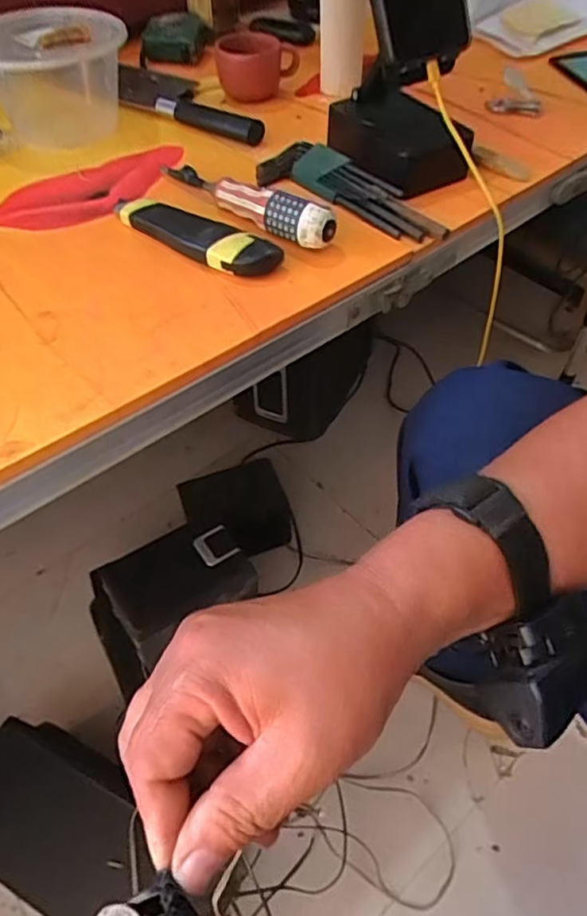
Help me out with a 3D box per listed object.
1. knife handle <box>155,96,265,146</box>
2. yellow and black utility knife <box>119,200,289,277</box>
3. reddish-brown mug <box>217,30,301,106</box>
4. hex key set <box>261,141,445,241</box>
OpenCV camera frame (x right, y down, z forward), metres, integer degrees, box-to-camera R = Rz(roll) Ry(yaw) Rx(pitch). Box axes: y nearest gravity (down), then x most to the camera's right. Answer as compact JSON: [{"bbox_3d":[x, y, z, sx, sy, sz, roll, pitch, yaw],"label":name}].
[{"bbox_3d":[-0.085,-0.328,0.585,0.129,0.024,0.018,30,57,20],"label":"knife handle"},{"bbox_3d":[-0.079,-0.172,0.460,0.152,0.024,0.034,32,57,21],"label":"yellow and black utility knife"},{"bbox_3d":[-0.038,-0.404,0.629,0.080,0.054,0.061,2,52,0],"label":"reddish-brown mug"},{"bbox_3d":[0.049,-0.223,0.504,0.177,0.024,0.039,34,58,23],"label":"hex key set"}]

